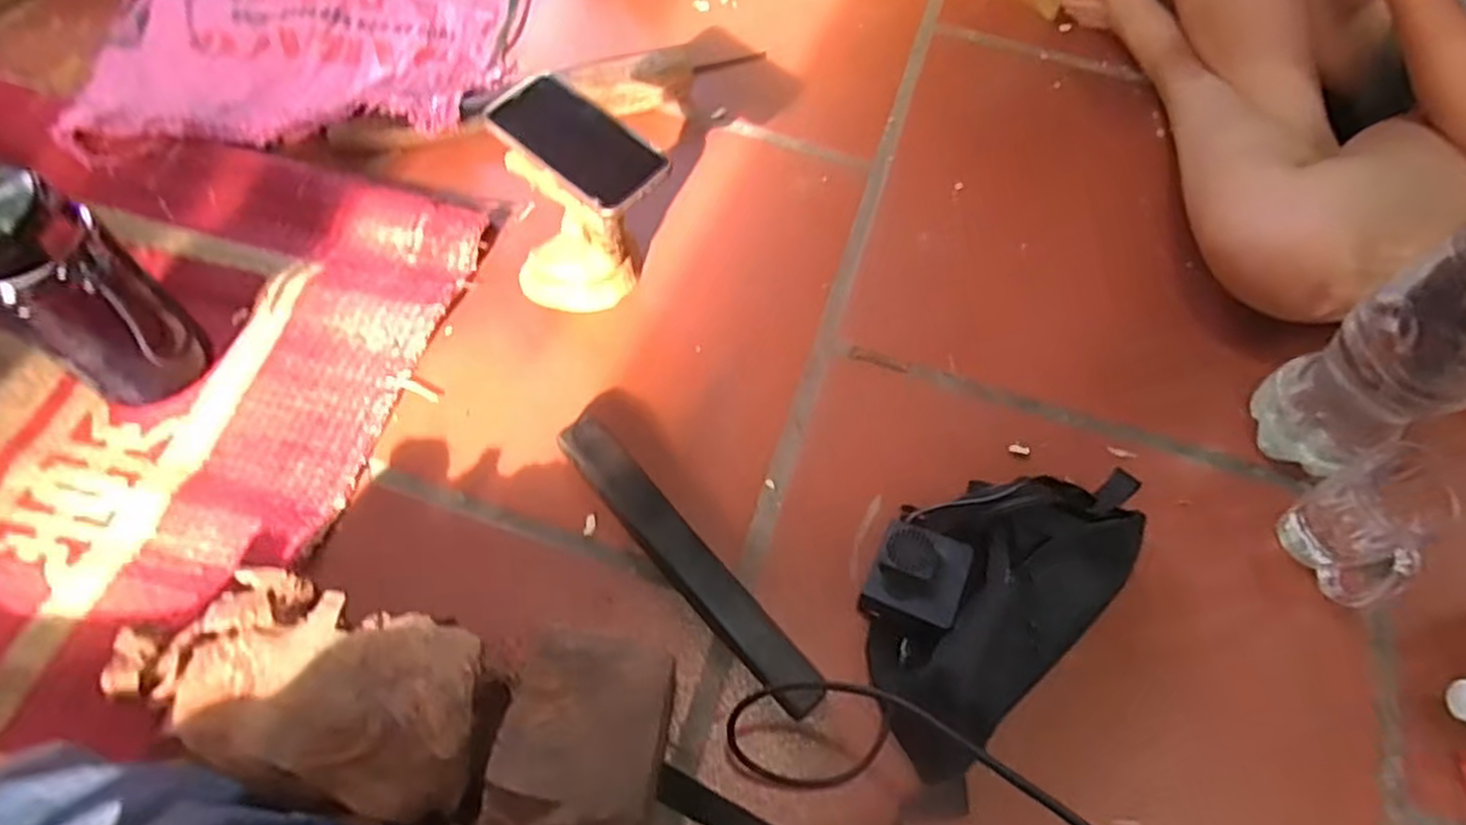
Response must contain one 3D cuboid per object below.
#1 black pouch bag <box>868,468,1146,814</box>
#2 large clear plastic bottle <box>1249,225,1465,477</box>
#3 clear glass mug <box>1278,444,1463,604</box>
[{"bbox_3d":[0.197,0.141,0.611,0.155,0.069,0.303,38,69,15],"label":"black pouch bag"},{"bbox_3d":[0.536,-0.060,0.575,0.110,0.304,0.102,-24,67,-13],"label":"large clear plastic bottle"},{"bbox_3d":[0.520,0.097,0.630,0.078,0.104,0.102,-13,65,-8],"label":"clear glass mug"}]

